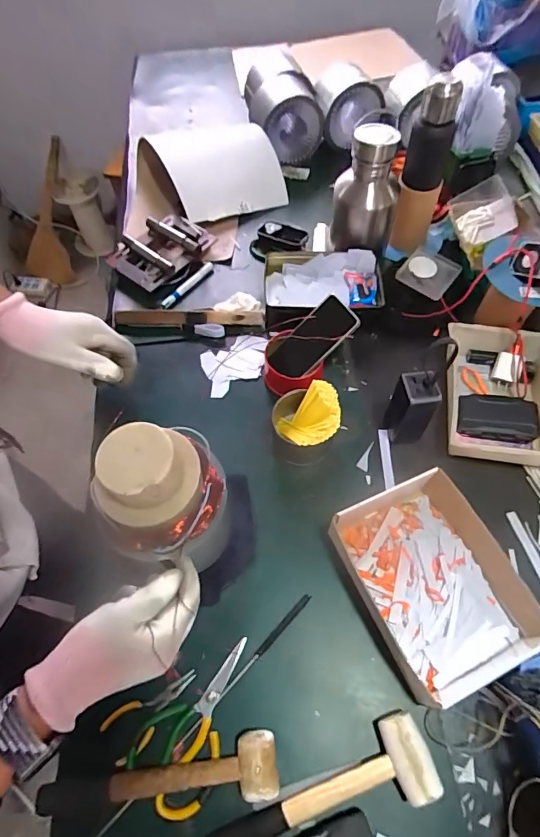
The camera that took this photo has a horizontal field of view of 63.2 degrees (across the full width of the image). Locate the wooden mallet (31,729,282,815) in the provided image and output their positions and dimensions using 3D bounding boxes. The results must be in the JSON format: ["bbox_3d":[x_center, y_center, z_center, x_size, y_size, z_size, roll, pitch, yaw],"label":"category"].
[{"bbox_3d":[-0.125,0.408,0.496,0.265,0.043,0.066,-7,60,-2],"label":"wooden mallet"}]

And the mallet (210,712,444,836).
[{"bbox_3d":[0.054,0.415,0.481,0.262,0.042,0.080,-18,61,-8],"label":"mallet"}]

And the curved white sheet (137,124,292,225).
[{"bbox_3d":[-0.115,-0.568,1.011,0.271,0.101,0.216,-18,61,-8],"label":"curved white sheet"}]

